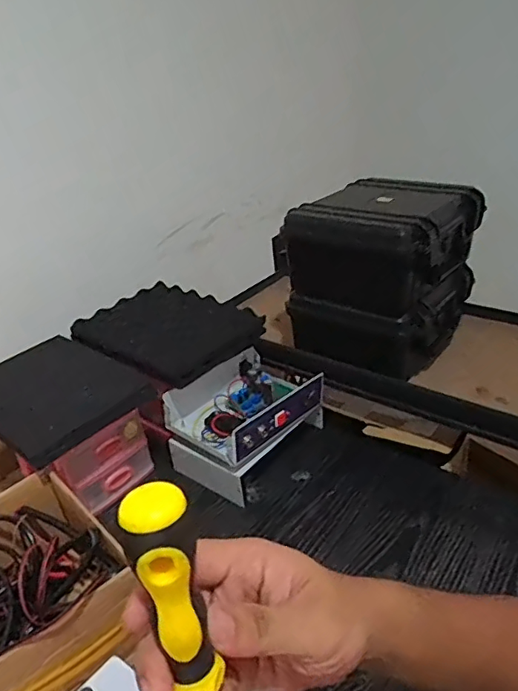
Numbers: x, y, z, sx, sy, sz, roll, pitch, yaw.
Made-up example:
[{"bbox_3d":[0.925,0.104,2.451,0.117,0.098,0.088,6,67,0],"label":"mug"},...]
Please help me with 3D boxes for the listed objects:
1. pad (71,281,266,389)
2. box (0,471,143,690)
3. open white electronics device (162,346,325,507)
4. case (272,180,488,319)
[{"bbox_3d":[-0.148,-0.029,0.872,0.269,0.038,0.206,15,36,31],"label":"pad"},{"bbox_3d":[-0.257,0.276,0.568,0.210,0.131,0.198,24,41,38],"label":"box"},{"bbox_3d":[-0.017,0.112,0.837,0.166,0.114,0.221,20,39,37],"label":"open white electronics device"},{"bbox_3d":[0.207,-0.171,0.863,0.223,0.146,0.261,17,38,34],"label":"case"}]

